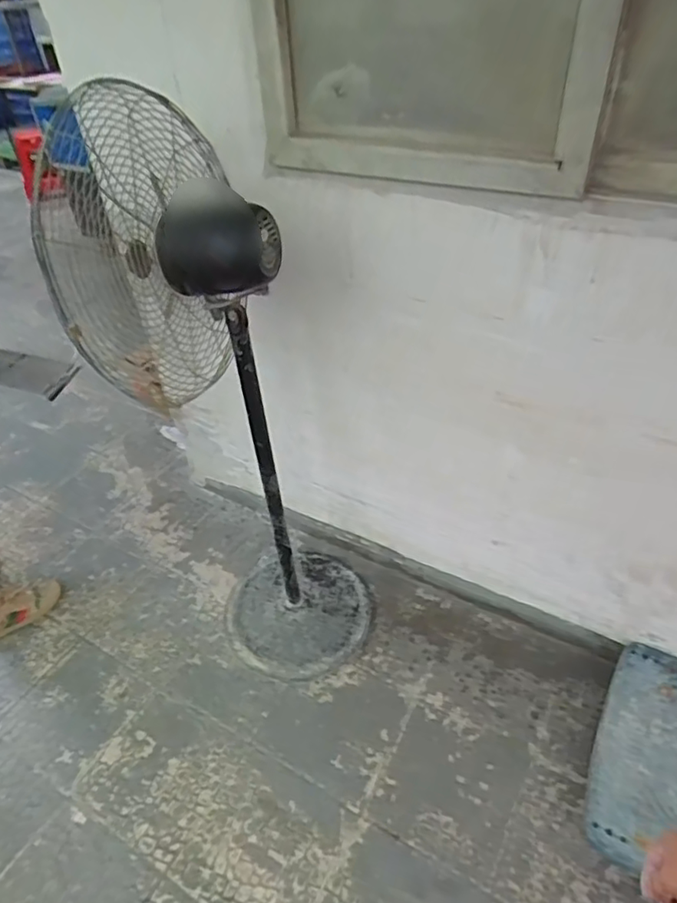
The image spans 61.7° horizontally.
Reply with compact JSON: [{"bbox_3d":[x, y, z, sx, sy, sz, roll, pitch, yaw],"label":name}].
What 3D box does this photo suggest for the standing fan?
[{"bbox_3d":[-0.178,-0.053,1.293,0.419,1.268,0.537,-5,38,3],"label":"standing fan"}]

